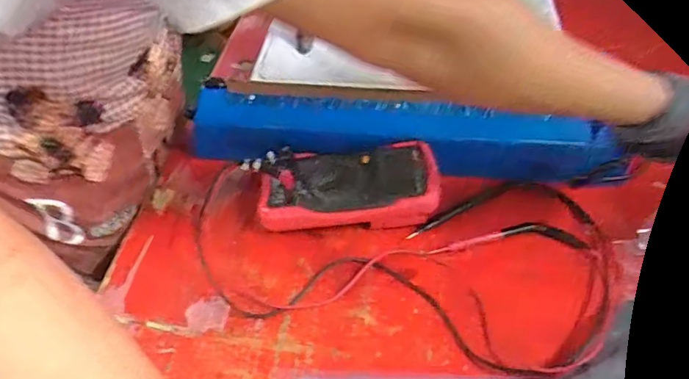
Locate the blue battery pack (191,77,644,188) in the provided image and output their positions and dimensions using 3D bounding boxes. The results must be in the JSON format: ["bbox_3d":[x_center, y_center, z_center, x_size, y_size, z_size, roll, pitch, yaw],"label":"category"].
[{"bbox_3d":[0.068,-0.063,0.641,0.530,0.084,0.049,4,47,5],"label":"blue battery pack"}]

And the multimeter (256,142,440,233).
[{"bbox_3d":[0.003,0.000,0.598,0.199,0.054,0.092,-3,47,-2],"label":"multimeter"}]

